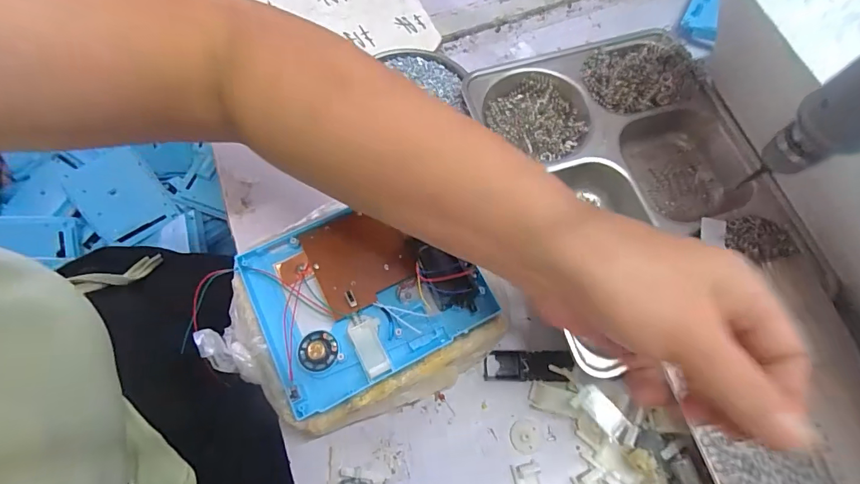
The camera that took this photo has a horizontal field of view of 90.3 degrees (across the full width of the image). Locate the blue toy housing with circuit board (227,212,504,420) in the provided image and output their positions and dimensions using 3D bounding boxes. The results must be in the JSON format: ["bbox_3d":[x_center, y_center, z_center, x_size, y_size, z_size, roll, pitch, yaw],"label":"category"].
[{"bbox_3d":[-0.049,0.033,0.321,0.163,0.025,0.133,-26,71,-10],"label":"blue toy housing with circuit board"}]

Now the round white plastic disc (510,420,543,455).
[{"bbox_3d":[0.072,0.146,0.319,0.023,0.008,0.022,0,69,0],"label":"round white plastic disc"}]

